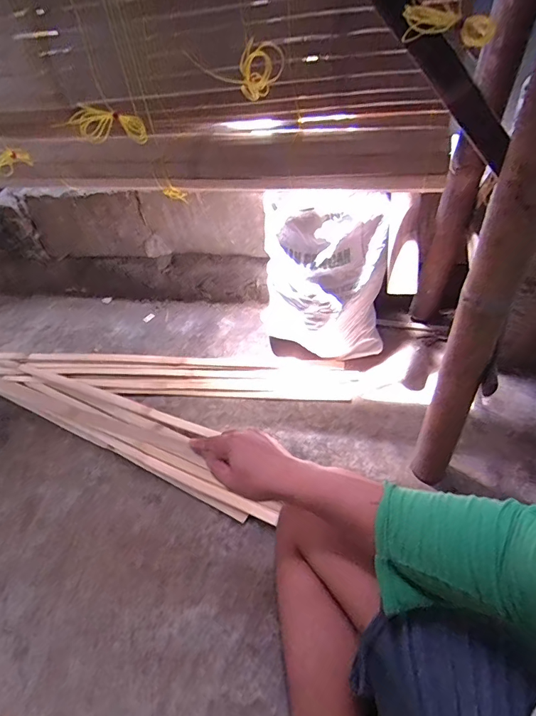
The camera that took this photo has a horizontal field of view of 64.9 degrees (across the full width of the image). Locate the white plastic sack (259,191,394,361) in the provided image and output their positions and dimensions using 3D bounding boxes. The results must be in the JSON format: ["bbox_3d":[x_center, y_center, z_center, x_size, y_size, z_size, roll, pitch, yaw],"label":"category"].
[{"bbox_3d":[0.113,-0.163,0.899,0.272,0.387,0.125,-1,47,8],"label":"white plastic sack"}]

